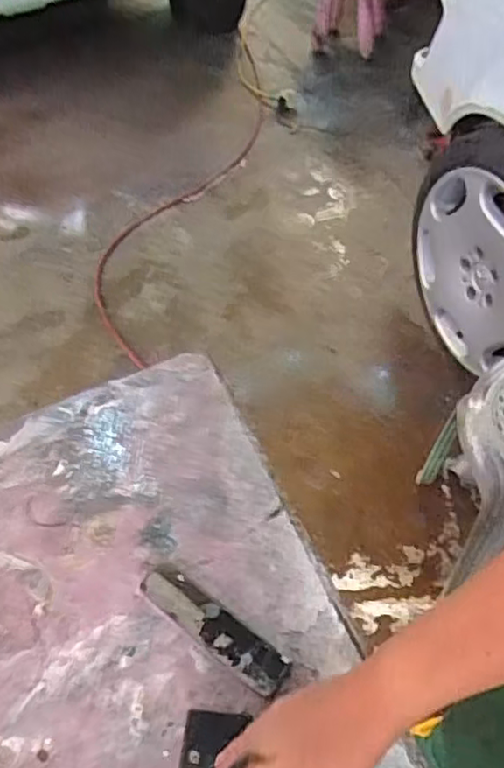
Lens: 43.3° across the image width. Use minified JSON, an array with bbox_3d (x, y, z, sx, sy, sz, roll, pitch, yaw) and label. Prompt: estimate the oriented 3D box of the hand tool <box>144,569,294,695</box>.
[{"bbox_3d":[-0.037,0.228,0.596,0.157,0.020,0.037,30,60,24],"label":"hand tool"}]

